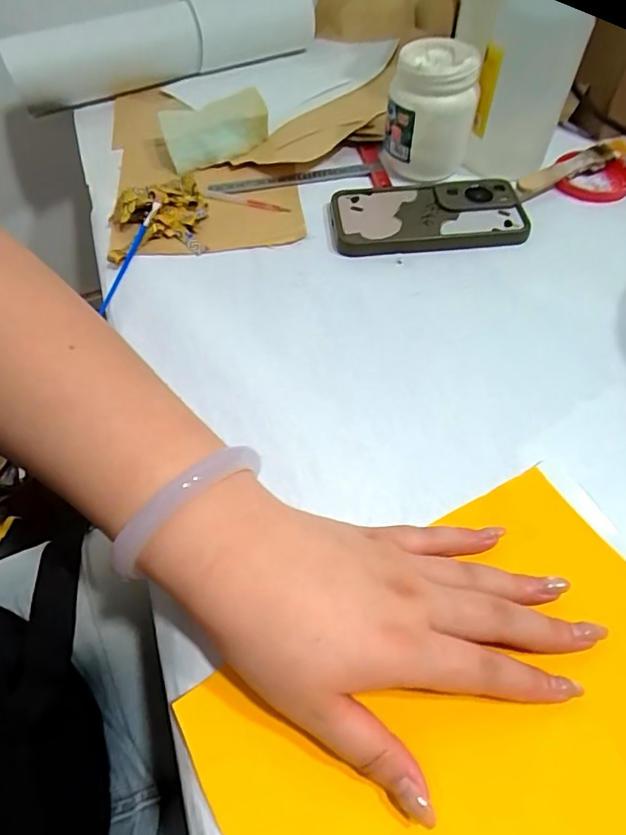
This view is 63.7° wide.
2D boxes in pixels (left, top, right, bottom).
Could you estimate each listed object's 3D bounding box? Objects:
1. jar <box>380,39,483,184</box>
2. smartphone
[{"bbox_3d":[0.106,-0.276,0.456,0.074,0.087,0.078,-1,57,2],"label":"jar"},{"bbox_3d":[0.099,-0.176,0.438,0.161,0.015,0.082,-3,57,0],"label":"smartphone"}]

